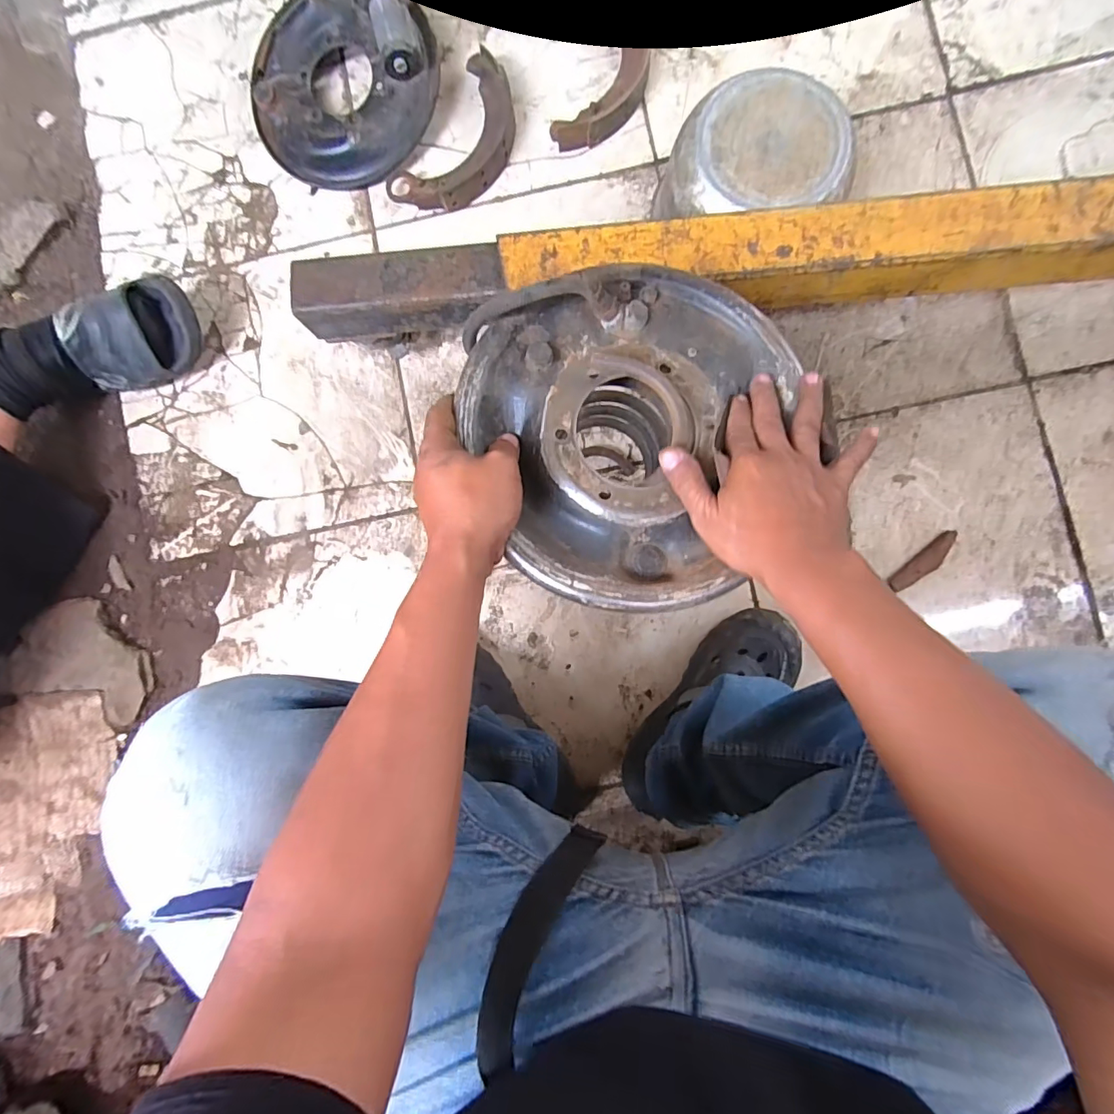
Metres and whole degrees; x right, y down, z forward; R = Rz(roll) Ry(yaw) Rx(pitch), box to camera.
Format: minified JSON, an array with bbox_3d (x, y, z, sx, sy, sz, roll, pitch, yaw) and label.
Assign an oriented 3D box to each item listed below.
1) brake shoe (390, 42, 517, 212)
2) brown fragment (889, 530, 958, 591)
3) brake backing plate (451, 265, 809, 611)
[{"bbox_3d":[-0.127,-0.569,0.711,0.121,0.034,0.224,35,91,3],"label":"brake shoe"},{"bbox_3d":[0.476,0.009,0.663,0.104,0.010,0.027,-42,87,2],"label":"brown fragment"},{"bbox_3d":[0.065,-0.094,0.384,0.239,0.052,0.247,0,89,3],"label":"brake backing plate"}]

